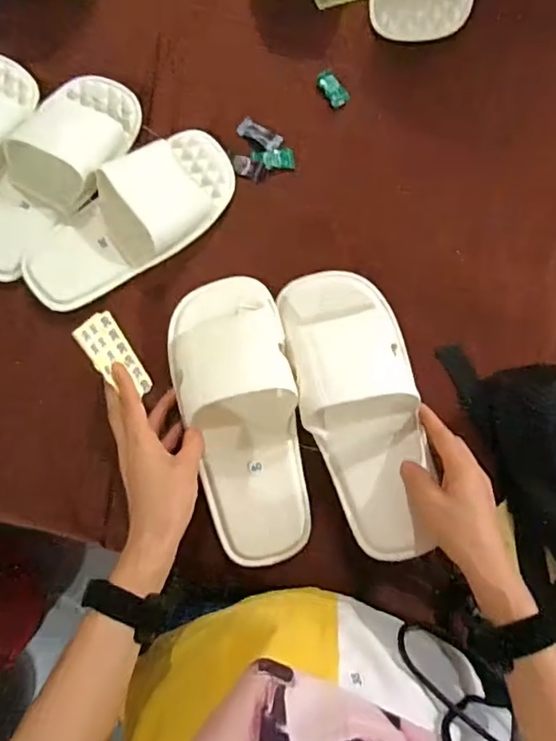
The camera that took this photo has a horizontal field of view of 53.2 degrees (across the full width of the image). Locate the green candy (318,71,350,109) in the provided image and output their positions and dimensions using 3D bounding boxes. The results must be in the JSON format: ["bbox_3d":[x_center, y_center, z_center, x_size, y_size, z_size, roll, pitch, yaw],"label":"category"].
[{"bbox_3d":[0.060,-0.307,0.605,0.025,0.009,0.044,-34,84,-6],"label":"green candy"}]

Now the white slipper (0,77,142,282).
[{"bbox_3d":[-0.230,-0.201,0.565,0.097,0.047,0.234,28,82,3],"label":"white slipper"}]

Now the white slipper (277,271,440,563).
[{"bbox_3d":[0.079,0.033,0.517,0.105,0.059,0.269,-13,81,-3],"label":"white slipper"}]

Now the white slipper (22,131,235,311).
[{"bbox_3d":[-0.145,-0.152,0.561,0.237,0.043,0.098,-44,85,-7],"label":"white slipper"}]

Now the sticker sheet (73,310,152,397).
[{"bbox_3d":[-0.148,-0.010,0.510,0.045,0.005,0.084,-50,118,-44],"label":"sticker sheet"}]

